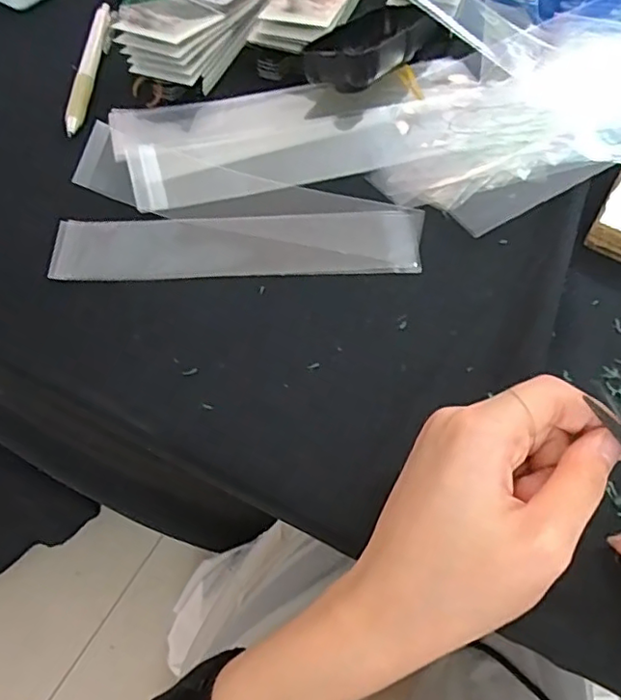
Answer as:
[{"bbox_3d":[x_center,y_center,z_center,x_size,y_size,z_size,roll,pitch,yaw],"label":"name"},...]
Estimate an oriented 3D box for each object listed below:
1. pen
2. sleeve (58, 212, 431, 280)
[{"bbox_3d":[-0.148,-0.192,0.393,0.013,0.007,0.138,-1,60,0],"label":"pen"},{"bbox_3d":[-0.038,-0.056,0.317,0.193,0.007,0.042,-1,60,-1],"label":"sleeve"}]

